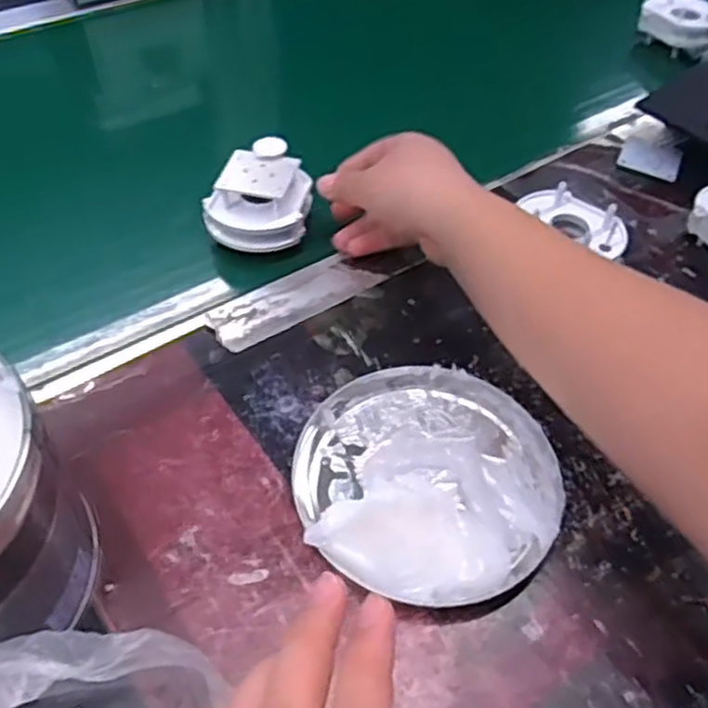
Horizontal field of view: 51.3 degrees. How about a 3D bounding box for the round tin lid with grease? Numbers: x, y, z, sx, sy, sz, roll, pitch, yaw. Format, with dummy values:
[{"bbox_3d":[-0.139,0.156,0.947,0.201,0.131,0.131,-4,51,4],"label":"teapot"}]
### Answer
[{"bbox_3d":[0.037,0.057,0.360,0.126,0.029,0.126,2,50,-2],"label":"round tin lid with grease"}]

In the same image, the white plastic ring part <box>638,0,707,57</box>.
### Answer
[{"bbox_3d":[0.296,-0.300,0.668,0.072,0.037,0.072,21,52,13],"label":"white plastic ring part"}]

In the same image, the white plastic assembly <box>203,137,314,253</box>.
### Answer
[{"bbox_3d":[-0.060,-0.101,0.476,0.062,0.044,0.062,7,50,2],"label":"white plastic assembly"}]

